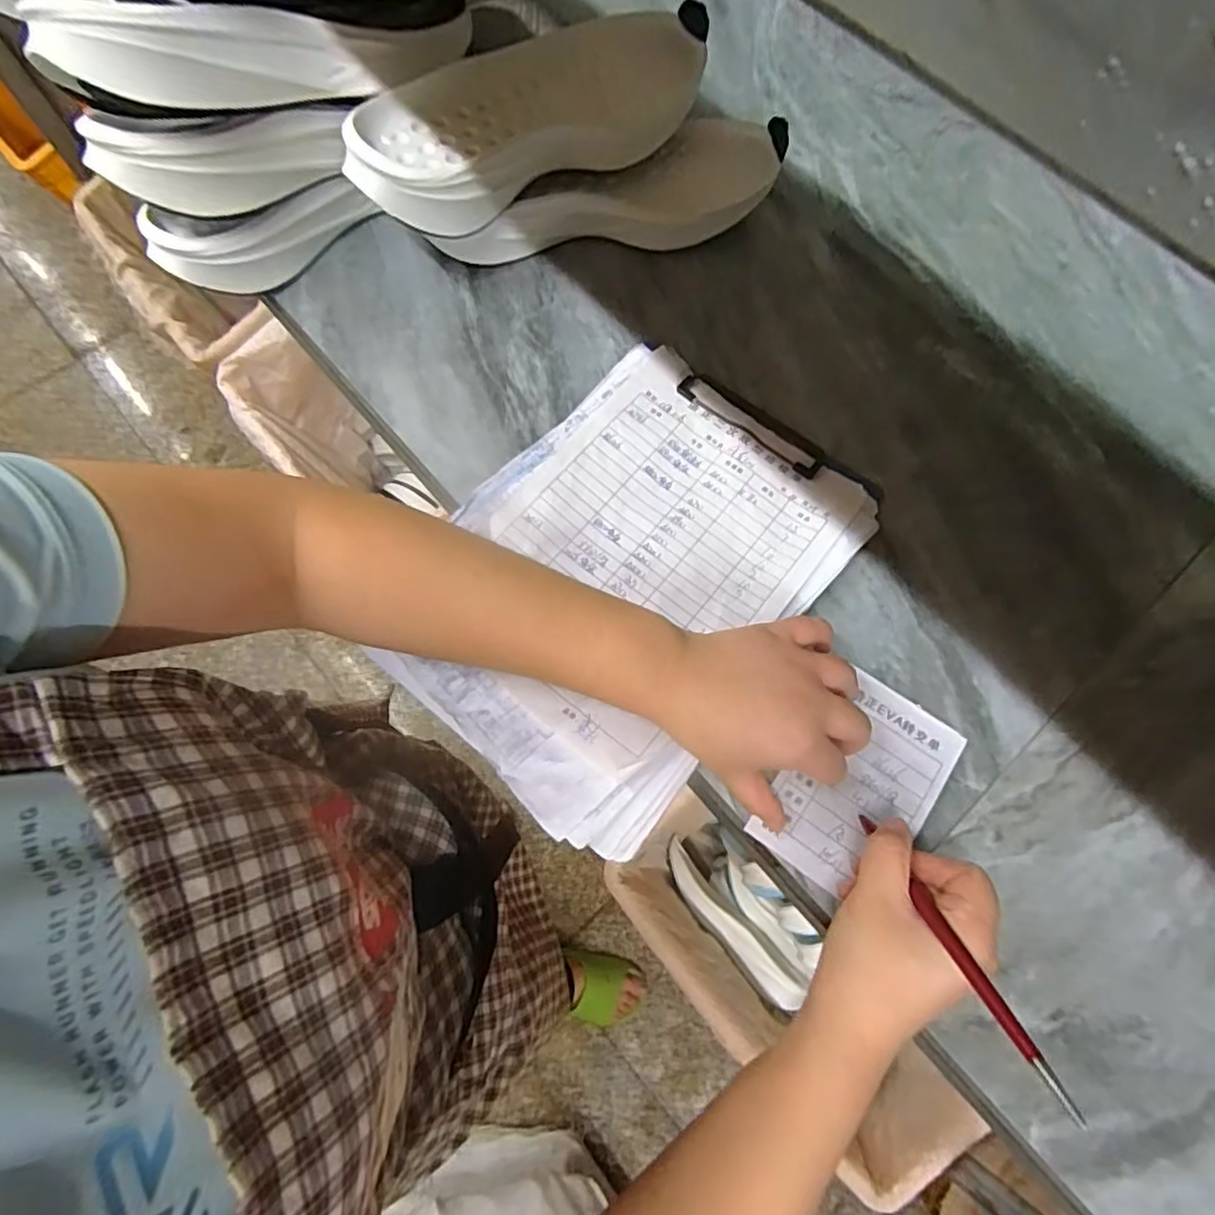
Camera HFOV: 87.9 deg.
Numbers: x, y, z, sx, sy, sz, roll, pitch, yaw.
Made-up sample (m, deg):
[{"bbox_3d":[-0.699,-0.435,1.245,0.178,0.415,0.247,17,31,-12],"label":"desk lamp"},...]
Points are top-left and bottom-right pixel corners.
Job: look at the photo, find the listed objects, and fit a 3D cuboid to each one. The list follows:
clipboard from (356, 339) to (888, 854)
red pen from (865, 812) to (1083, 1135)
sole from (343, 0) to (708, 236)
[{"bbox_3d":[0.014,-0.026,0.410,0.217,0.020,0.303,38,74,11],"label":"clipboard"},{"bbox_3d":[0.161,0.155,0.301,0.008,0.160,0.011,-9,114,-5],"label":"red pen"},{"bbox_3d":[-0.047,-0.362,0.462,0.313,0.059,0.099,-38,91,-21],"label":"sole"}]

